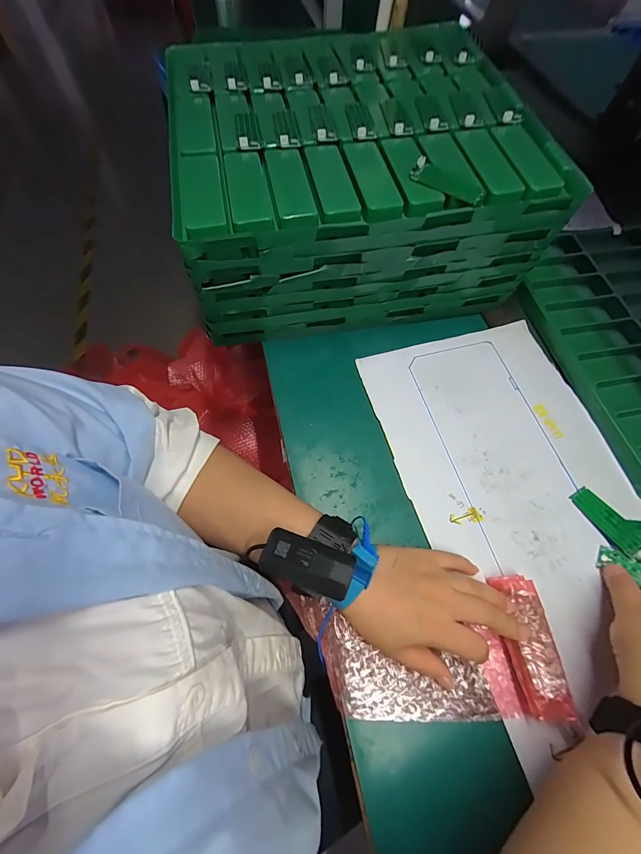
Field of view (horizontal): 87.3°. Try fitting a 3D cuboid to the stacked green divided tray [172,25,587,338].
[{"bbox_3d":[0.032,-0.319,0.442,0.388,0.161,0.356,-11,67,-4],"label":"stacked green divided tray"}]

